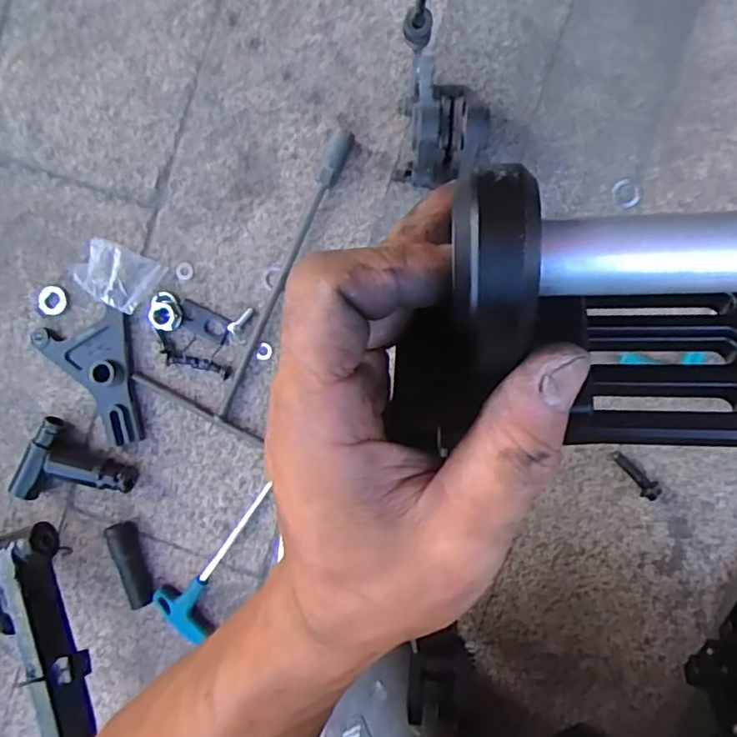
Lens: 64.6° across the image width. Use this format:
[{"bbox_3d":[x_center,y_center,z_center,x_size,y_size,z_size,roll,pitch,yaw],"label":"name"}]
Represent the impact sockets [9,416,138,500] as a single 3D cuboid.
[{"bbox_3d":[-0.273,0.102,0.543,0.100,0.028,0.075,32,94,3],"label":"impact sockets"}]

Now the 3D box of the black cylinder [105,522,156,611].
[{"bbox_3d":[-0.218,0.181,0.537,0.021,0.022,0.080,-15,90,5],"label":"black cylinder"}]

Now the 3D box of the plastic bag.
[{"bbox_3d":[-0.234,-0.087,0.534,0.075,0.028,0.050,27,94,4],"label":"plastic bag"}]

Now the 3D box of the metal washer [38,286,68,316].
[{"bbox_3d":[-0.299,-0.064,0.551,0.026,0.006,0.027,0,92,5],"label":"metal washer"}]

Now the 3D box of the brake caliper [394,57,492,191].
[{"bbox_3d":[0.062,-0.198,0.486,0.072,0.058,0.099,1,92,6],"label":"brake caliper"}]

